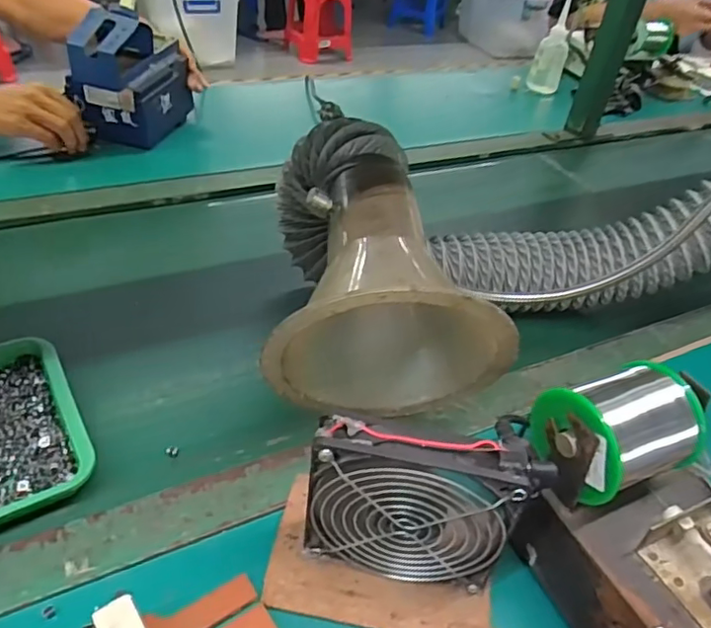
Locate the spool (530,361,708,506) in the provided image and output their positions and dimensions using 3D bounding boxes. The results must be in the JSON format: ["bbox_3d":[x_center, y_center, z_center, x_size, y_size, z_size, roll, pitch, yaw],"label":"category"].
[{"bbox_3d":[0.160,0.074,0.363,0.083,0.076,0.068,-13,44,-23],"label":"spool"}]

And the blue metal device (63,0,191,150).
[{"bbox_3d":[-0.313,-0.332,0.811,0.111,0.153,0.144,13,40,6],"label":"blue metal device"}]

